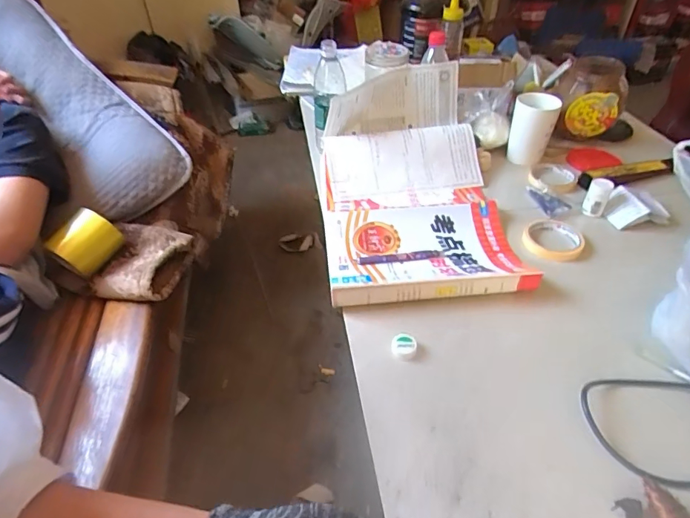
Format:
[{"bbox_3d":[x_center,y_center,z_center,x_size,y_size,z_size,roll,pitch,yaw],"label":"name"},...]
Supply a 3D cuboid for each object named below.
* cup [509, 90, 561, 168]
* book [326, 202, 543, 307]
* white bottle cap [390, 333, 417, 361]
[{"bbox_3d":[0.368,-0.250,0.881,0.078,0.131,0.075,-1,42,1],"label":"cup"},{"bbox_3d":[0.119,-0.027,0.703,0.293,0.035,0.230,-3,42,-1],"label":"book"},{"bbox_3d":[0.075,0.112,0.570,0.032,0.014,0.031,-1,42,1],"label":"white bottle cap"}]

